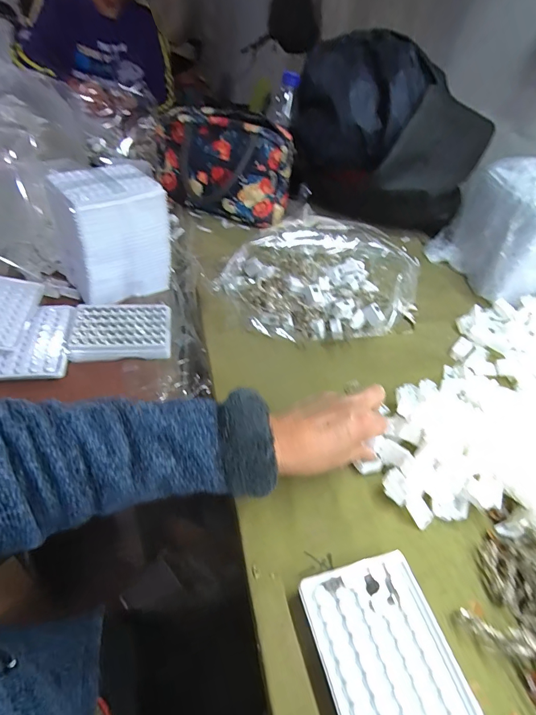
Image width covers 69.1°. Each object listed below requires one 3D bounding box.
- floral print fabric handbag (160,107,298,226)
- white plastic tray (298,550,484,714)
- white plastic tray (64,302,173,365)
[{"bbox_3d":[-0.082,-0.346,0.705,0.242,0.160,0.106,29,47,17],"label":"floral print fabric handbag"},{"bbox_3d":[0.088,0.218,0.278,0.096,0.014,0.131,-7,48,-18],"label":"white plastic tray"},{"bbox_3d":[-0.200,-0.036,0.533,0.126,0.027,0.086,-2,46,-14],"label":"white plastic tray"}]

